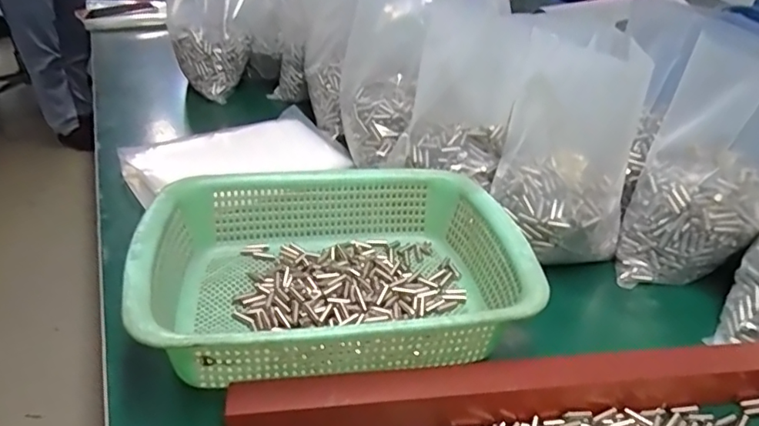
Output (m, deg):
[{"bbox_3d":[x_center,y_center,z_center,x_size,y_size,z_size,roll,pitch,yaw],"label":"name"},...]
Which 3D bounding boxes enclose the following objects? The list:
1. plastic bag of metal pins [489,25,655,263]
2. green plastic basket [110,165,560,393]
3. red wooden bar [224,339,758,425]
[{"bbox_3d":[0.181,-0.061,0.508,0.122,0.191,0.123,10,33,12],"label":"plastic bag of metal pins"},{"bbox_3d":[-0.036,0.045,0.443,0.287,0.083,0.214,-5,33,-12],"label":"green plastic basket"},{"bbox_3d":[0.097,0.123,0.376,0.389,0.035,0.032,-3,33,-9],"label":"red wooden bar"}]

